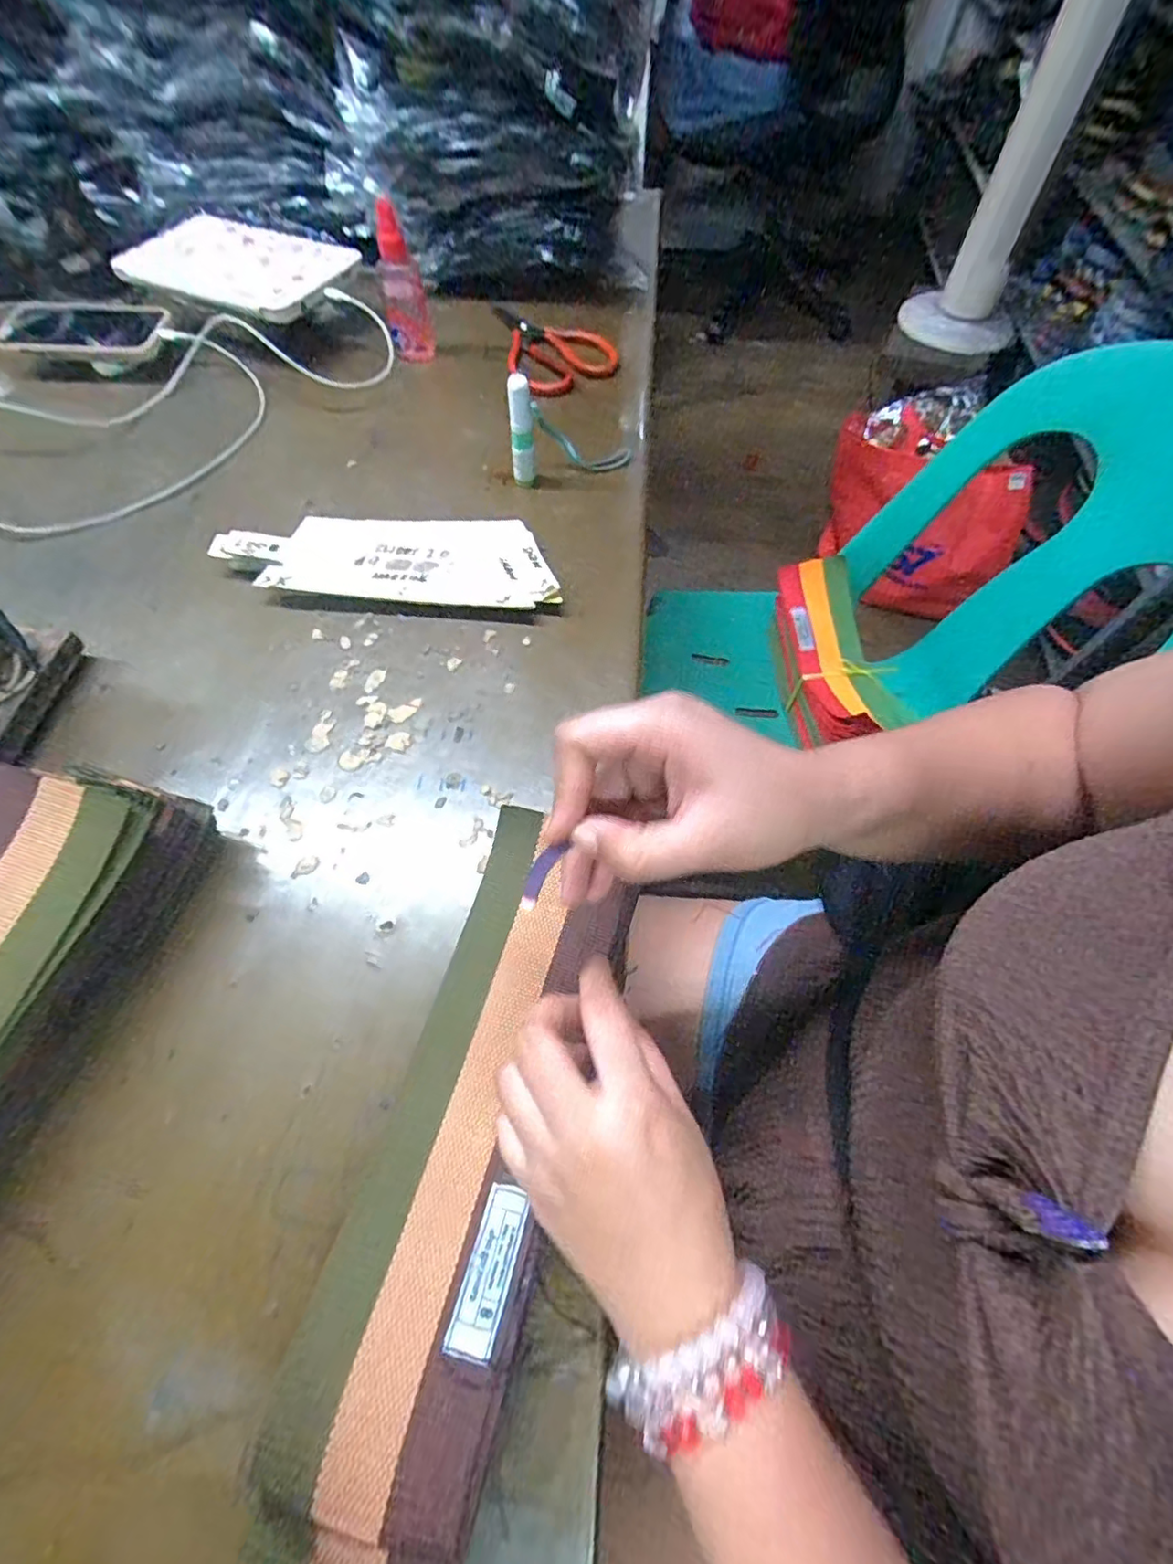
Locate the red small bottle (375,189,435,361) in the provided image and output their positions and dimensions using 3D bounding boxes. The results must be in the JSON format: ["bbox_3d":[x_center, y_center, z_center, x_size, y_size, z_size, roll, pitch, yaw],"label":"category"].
[{"bbox_3d":[-0.173,-0.466,0.553,0.030,0.112,0.028,33,67,15],"label":"red small bottle"}]

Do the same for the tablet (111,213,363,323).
[{"bbox_3d":[-0.337,-0.507,0.578,0.191,0.015,0.133,23,64,13],"label":"tablet"}]

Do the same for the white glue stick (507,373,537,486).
[{"bbox_3d":[-0.052,-0.280,0.478,0.018,0.082,0.017,-4,63,-3],"label":"white glue stick"}]

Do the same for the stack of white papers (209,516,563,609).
[{"bbox_3d":[-0.146,-0.174,0.455,0.249,0.022,0.086,5,63,1],"label":"stack of white papers"}]

